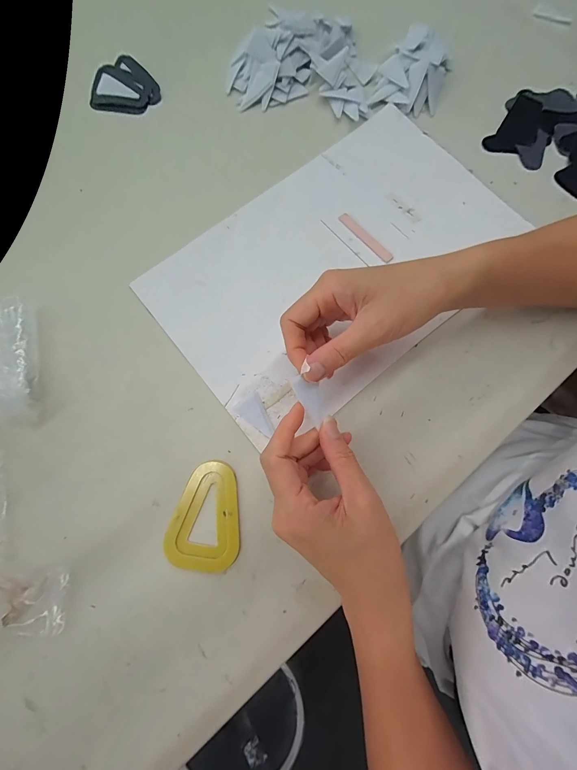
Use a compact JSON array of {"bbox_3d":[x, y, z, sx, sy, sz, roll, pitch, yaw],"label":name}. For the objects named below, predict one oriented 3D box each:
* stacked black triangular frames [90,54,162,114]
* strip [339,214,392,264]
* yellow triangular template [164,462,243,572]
[{"bbox_3d":[-0.199,-0.353,0.371,0.075,0.016,0.064,-36,82,-8],"label":"stacked black triangular frames"},{"bbox_3d":[0.082,-0.157,0.327,0.013,0.004,0.073,-42,82,-8],"label":"strip"},{"bbox_3d":[-0.067,0.110,0.263,0.058,0.008,0.084,11,79,1],"label":"yellow triangular template"}]

